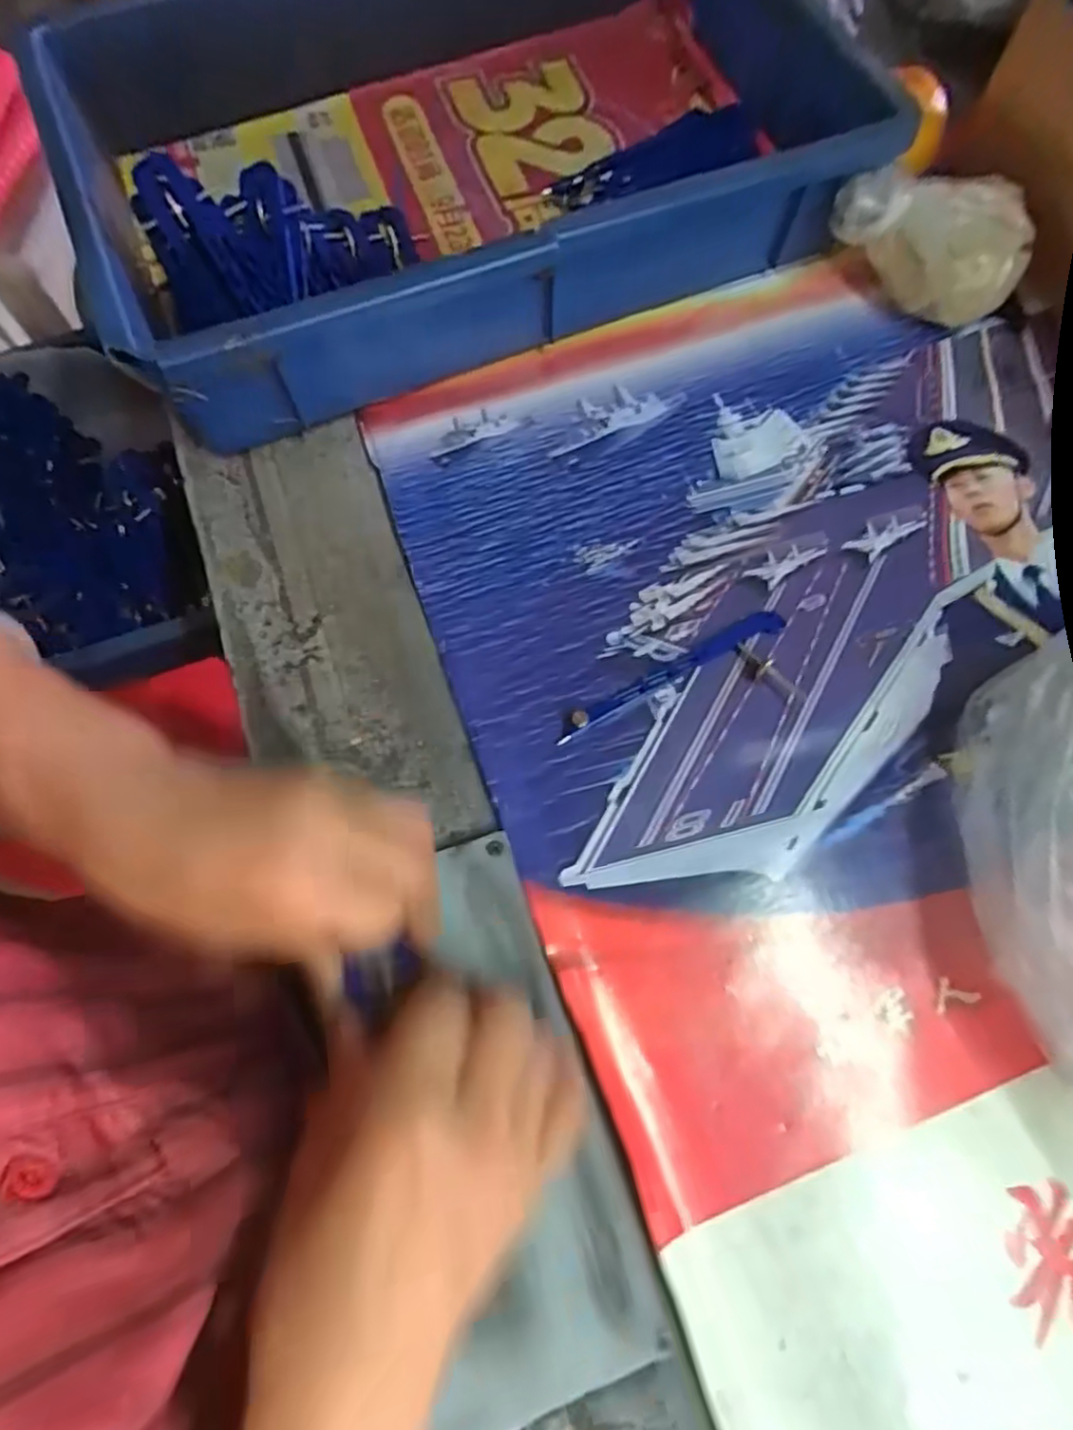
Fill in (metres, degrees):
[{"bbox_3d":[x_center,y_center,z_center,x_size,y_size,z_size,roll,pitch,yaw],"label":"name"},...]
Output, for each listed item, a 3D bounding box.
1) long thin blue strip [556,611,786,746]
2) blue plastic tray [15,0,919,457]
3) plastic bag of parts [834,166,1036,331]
[{"bbox_3d":[0.066,-0.021,0.335,0.127,0.008,0.013,-27,72,-8],"label":"long thin blue strip"},{"bbox_3d":[-0.050,-0.346,0.410,0.422,0.079,0.316,-21,72,-7],"label":"blue plastic tray"},{"bbox_3d":[0.221,-0.266,0.390,0.103,0.060,0.075,33,74,11],"label":"plastic bag of parts"}]

